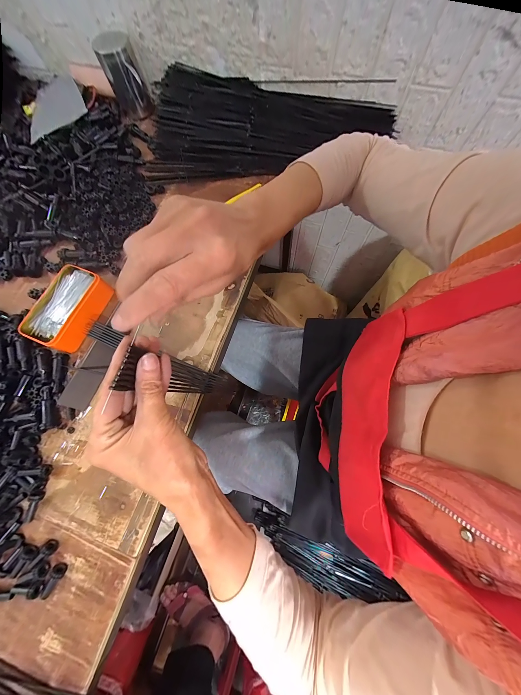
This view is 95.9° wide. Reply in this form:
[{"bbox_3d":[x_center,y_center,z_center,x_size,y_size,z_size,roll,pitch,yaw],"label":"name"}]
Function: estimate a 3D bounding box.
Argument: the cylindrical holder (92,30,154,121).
[{"bbox_3d":[-0.302,-0.607,0.525,0.081,0.106,0.065,-23,73,-6],"label":"cylindrical holder"}]

